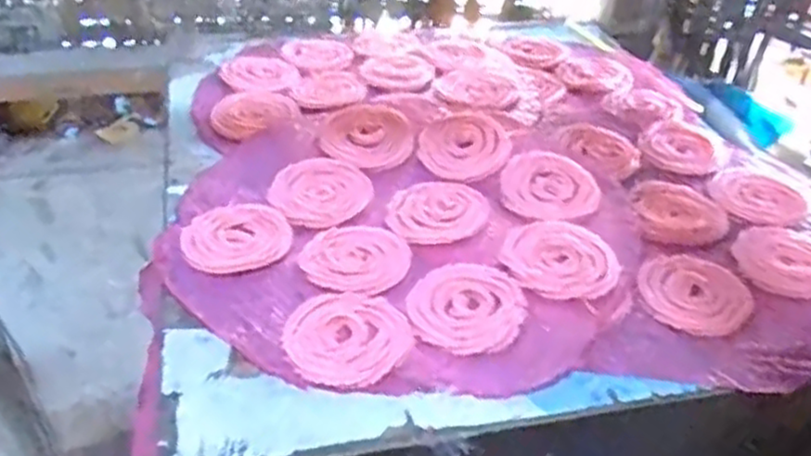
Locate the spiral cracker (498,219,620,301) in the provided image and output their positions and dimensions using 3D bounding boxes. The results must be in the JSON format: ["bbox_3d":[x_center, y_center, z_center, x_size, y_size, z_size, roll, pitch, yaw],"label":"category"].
[{"bbox_3d":[0.111,0.021,0.536,0.080,0.007,0.083,2,37,-1],"label":"spiral cracker"}]

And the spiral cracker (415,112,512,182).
[{"bbox_3d":[0.050,-0.074,0.647,0.076,0.015,0.082,-4,37,-8],"label":"spiral cracker"}]

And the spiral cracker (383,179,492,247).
[{"bbox_3d":[0.026,-0.014,0.583,0.076,0.009,0.095,6,37,5],"label":"spiral cracker"}]

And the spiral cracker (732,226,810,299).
[{"bbox_3d":[0.292,0.024,0.559,0.078,0.007,0.073,2,37,-1],"label":"spiral cracker"}]

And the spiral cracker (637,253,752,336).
[{"bbox_3d":[0.205,0.045,0.527,0.075,0.008,0.075,10,37,9],"label":"spiral cracker"}]

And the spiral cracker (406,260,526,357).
[{"bbox_3d":[0.042,0.051,0.501,0.075,0.007,0.079,10,38,10],"label":"spiral cracker"}]

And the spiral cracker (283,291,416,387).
[{"bbox_3d":[-0.037,0.069,0.476,0.079,0.005,0.078,2,37,-1],"label":"spiral cracker"}]

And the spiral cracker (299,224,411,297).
[{"bbox_3d":[-0.036,0.021,0.541,0.076,0.005,0.075,7,37,6],"label":"spiral cracker"}]

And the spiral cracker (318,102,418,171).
[{"bbox_3d":[-0.032,-0.088,0.666,0.083,0.014,0.096,6,37,5],"label":"spiral cracker"}]

